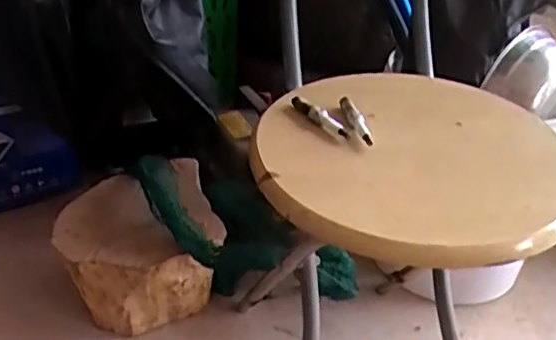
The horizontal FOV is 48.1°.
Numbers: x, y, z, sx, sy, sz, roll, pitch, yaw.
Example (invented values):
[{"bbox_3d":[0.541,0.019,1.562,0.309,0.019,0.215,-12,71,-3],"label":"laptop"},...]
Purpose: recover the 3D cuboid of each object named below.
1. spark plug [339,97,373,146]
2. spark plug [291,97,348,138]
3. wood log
[{"bbox_3d":[0.071,-0.048,0.581,0.014,0.011,0.073,-4,36,-13],"label":"spark plug"},{"bbox_3d":[0.037,-0.052,0.587,0.014,0.015,0.082,-16,40,-28],"label":"spark plug"},{"bbox_3d":[-0.198,0.120,0.911,0.215,0.185,0.204,-4,36,-11],"label":"wood log"}]

